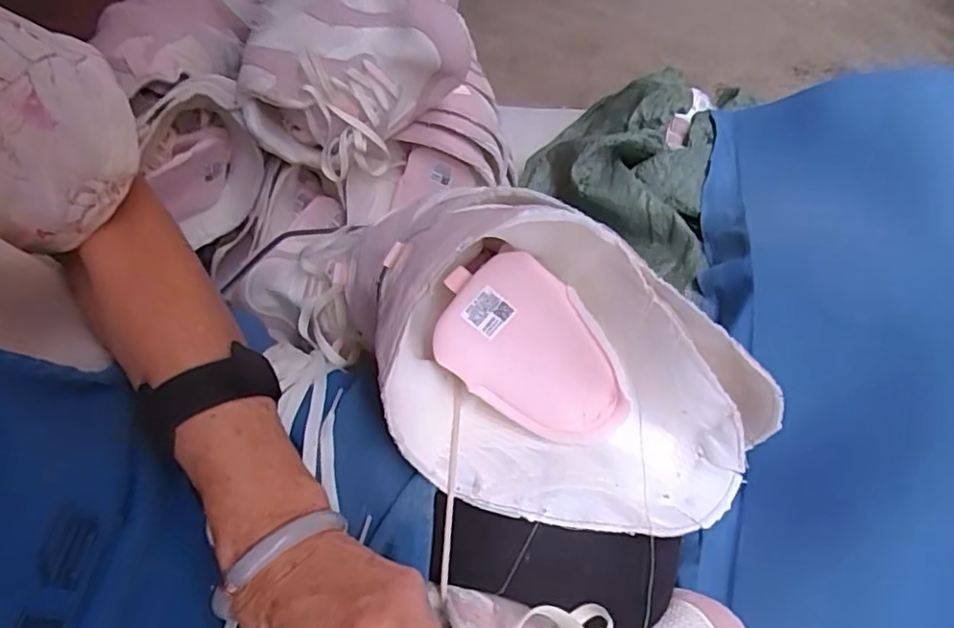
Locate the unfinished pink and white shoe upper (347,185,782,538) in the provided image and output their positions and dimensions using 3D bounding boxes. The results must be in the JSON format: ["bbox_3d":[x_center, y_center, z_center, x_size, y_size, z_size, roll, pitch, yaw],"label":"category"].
[{"bbox_3d":[0.036,0.032,0.332,0.222,0.125,0.144,35,70,23],"label":"unfinished pink and white shoe upper"}]

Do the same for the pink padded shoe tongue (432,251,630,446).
[{"bbox_3d":[0.031,0.026,0.378,0.087,0.022,0.126,-33,92,9],"label":"pink padded shoe tongue"}]

